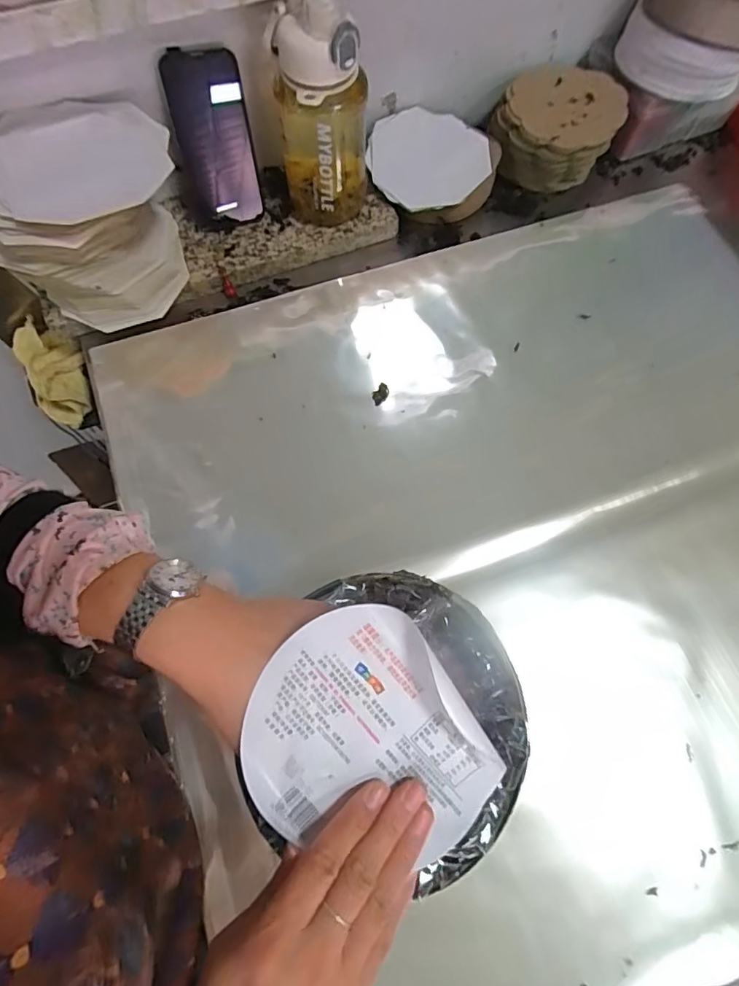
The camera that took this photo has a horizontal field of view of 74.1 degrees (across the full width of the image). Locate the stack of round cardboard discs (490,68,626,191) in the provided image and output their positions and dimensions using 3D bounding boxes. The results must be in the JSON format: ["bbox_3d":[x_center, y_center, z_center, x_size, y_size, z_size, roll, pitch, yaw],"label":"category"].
[{"bbox_3d":[0.224,-0.446,0.599,0.146,0.065,0.137,22,73,6],"label":"stack of round cardboard discs"}]

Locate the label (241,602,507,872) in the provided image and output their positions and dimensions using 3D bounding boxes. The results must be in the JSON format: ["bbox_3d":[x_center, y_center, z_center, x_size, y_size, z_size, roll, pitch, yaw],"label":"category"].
[{"bbox_3d":[-0.002,0.146,0.281,0.121,0.008,0.145,-33,92,-8],"label":"label"}]

